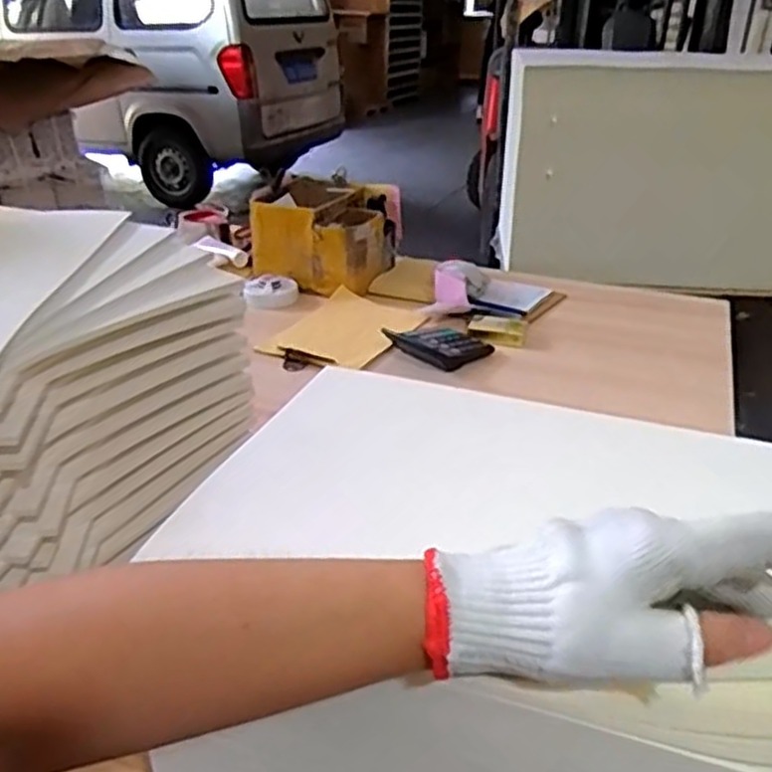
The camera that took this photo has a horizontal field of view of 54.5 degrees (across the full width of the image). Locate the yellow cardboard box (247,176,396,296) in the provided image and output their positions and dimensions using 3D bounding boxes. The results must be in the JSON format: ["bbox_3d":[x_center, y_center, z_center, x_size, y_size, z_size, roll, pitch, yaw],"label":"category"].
[{"bbox_3d":[-0.110,-0.274,1.382,0.224,0.141,0.193,12,29,20],"label":"yellow cardboard box"}]

